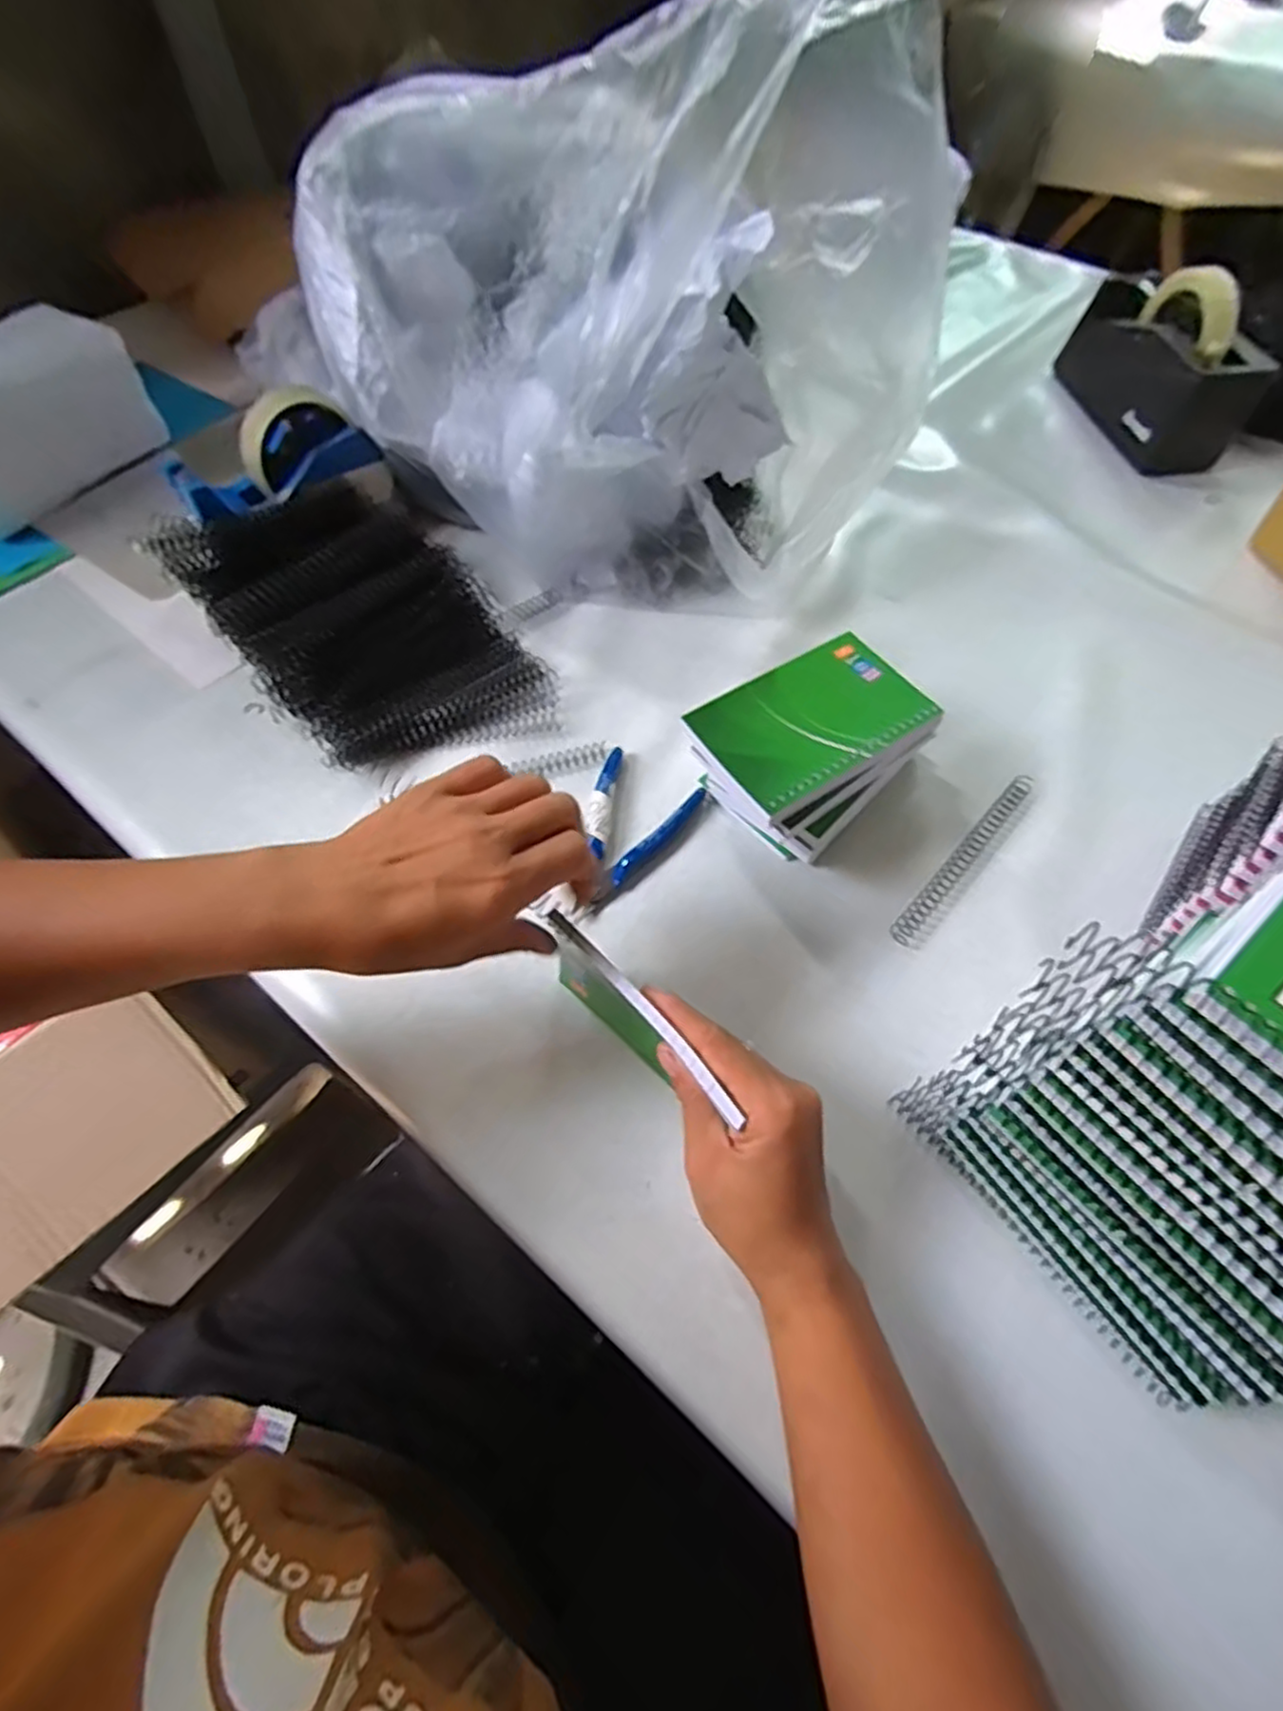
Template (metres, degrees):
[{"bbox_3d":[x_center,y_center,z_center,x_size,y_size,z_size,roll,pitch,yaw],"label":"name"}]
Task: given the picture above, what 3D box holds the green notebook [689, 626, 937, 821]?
[{"bbox_3d":[0.096,-0.076,0.412,0.128,0.013,0.081,-29,63,-16],"label":"green notebook"}]

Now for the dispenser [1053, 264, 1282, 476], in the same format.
[{"bbox_3d":[0.488,-0.471,0.689,0.081,0.122,0.194,-8,59,-5],"label":"dispenser"}]

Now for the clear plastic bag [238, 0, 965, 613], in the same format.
[{"bbox_3d":[-0.020,-0.369,0.504,0.407,0.295,0.257,13,60,8],"label":"clear plastic bag"}]

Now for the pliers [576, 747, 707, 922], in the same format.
[{"bbox_3d":[-0.014,-0.012,0.459,0.067,0.013,0.117,24,62,14],"label":"pliers"}]

